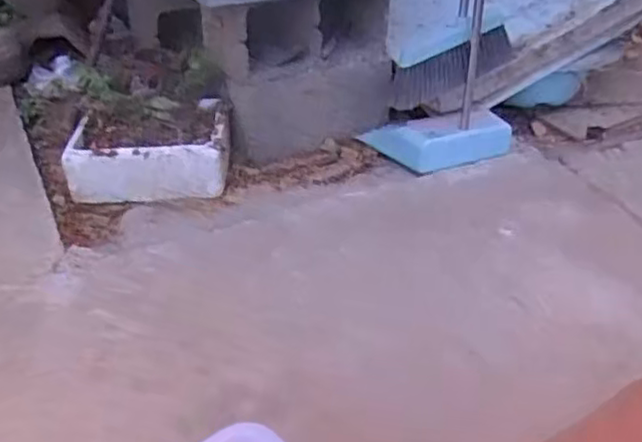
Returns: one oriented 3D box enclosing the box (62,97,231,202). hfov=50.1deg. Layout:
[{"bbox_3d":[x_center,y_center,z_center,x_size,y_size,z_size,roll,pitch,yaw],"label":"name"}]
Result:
[{"bbox_3d":[-0.352,-0.147,1.434,0.329,0.107,0.210,-2,34,-6],"label":"box"}]

